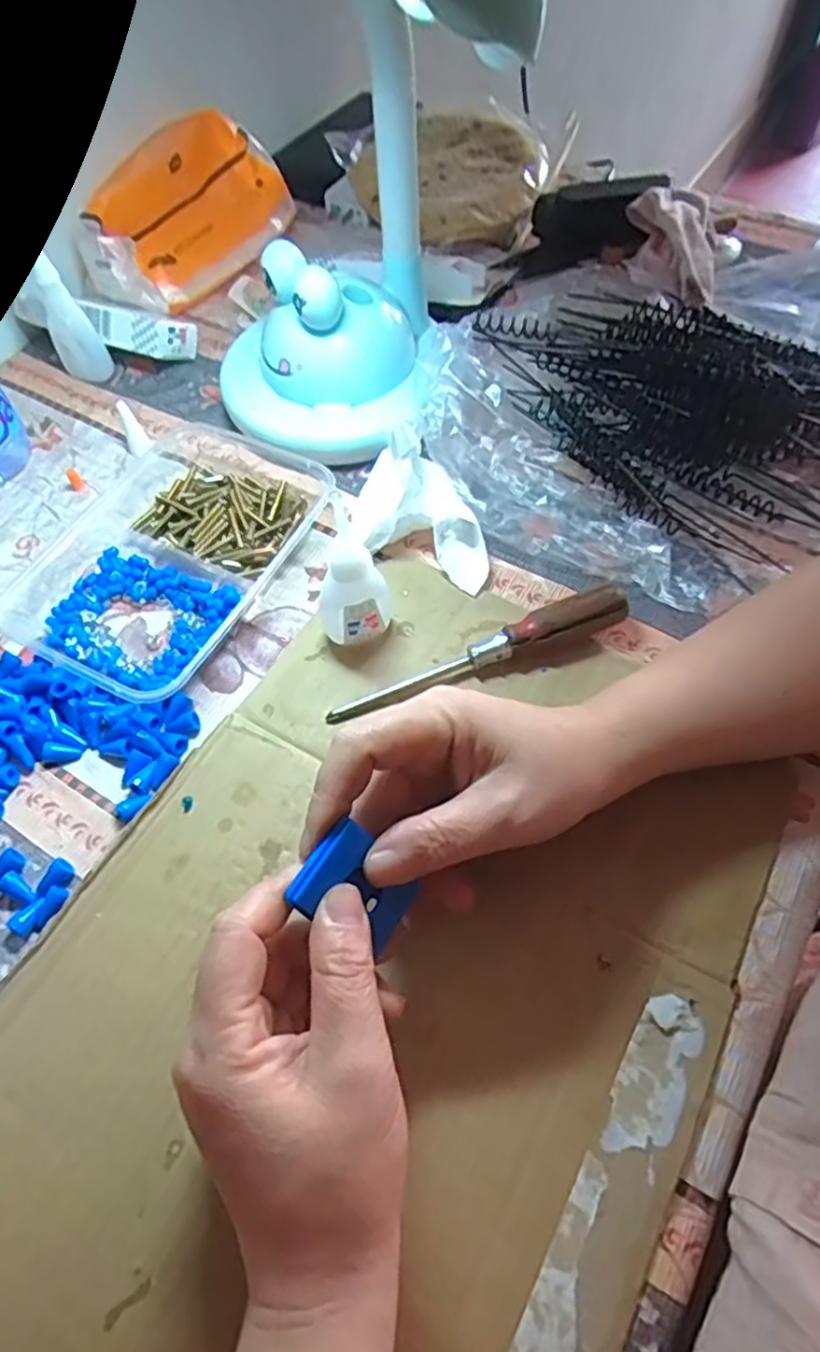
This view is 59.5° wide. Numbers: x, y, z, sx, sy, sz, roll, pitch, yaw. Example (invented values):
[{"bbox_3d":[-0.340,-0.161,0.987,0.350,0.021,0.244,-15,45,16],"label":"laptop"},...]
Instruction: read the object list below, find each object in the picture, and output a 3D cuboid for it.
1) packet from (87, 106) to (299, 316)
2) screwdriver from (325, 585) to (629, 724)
[{"bbox_3d":[-0.158,-0.339,0.525,0.063,0.080,0.165,30,65,19],"label":"packet"},{"bbox_3d":[0.034,-0.011,0.351,0.155,0.022,0.016,-19,60,-8],"label":"screwdriver"}]

